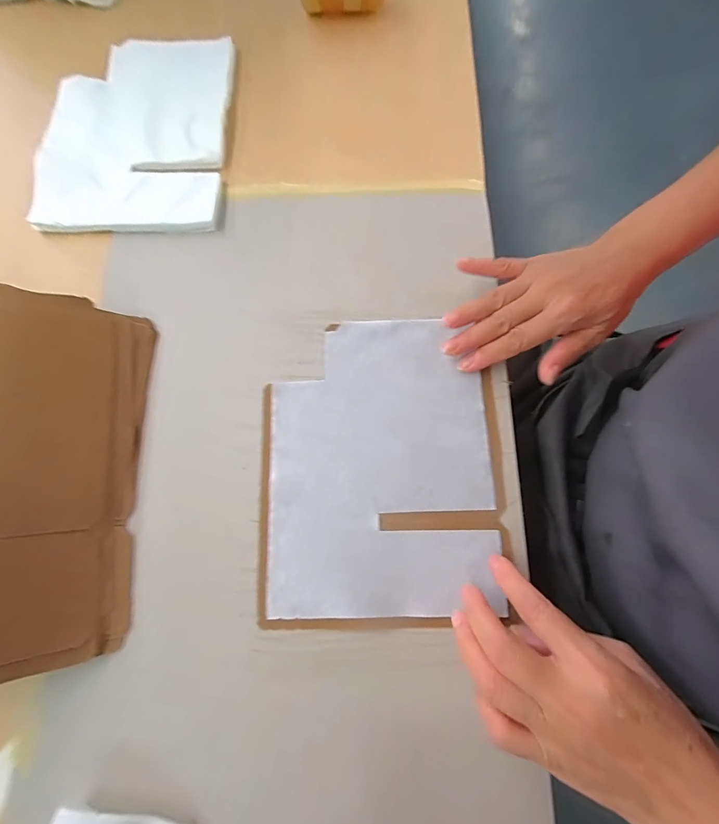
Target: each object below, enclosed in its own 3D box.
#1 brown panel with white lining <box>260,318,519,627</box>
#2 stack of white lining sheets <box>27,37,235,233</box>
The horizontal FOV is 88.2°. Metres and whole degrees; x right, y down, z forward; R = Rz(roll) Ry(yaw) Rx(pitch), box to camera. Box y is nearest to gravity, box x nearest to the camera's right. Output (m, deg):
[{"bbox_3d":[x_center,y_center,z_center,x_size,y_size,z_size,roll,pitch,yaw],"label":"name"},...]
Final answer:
[{"bbox_3d":[0.017,0.038,0.303,0.189,0.007,0.238,-1,77,0],"label":"brown panel with white lining"},{"bbox_3d":[-0.226,-0.288,0.382,0.175,0.014,0.232,-1,77,0],"label":"stack of white lining sheets"}]

